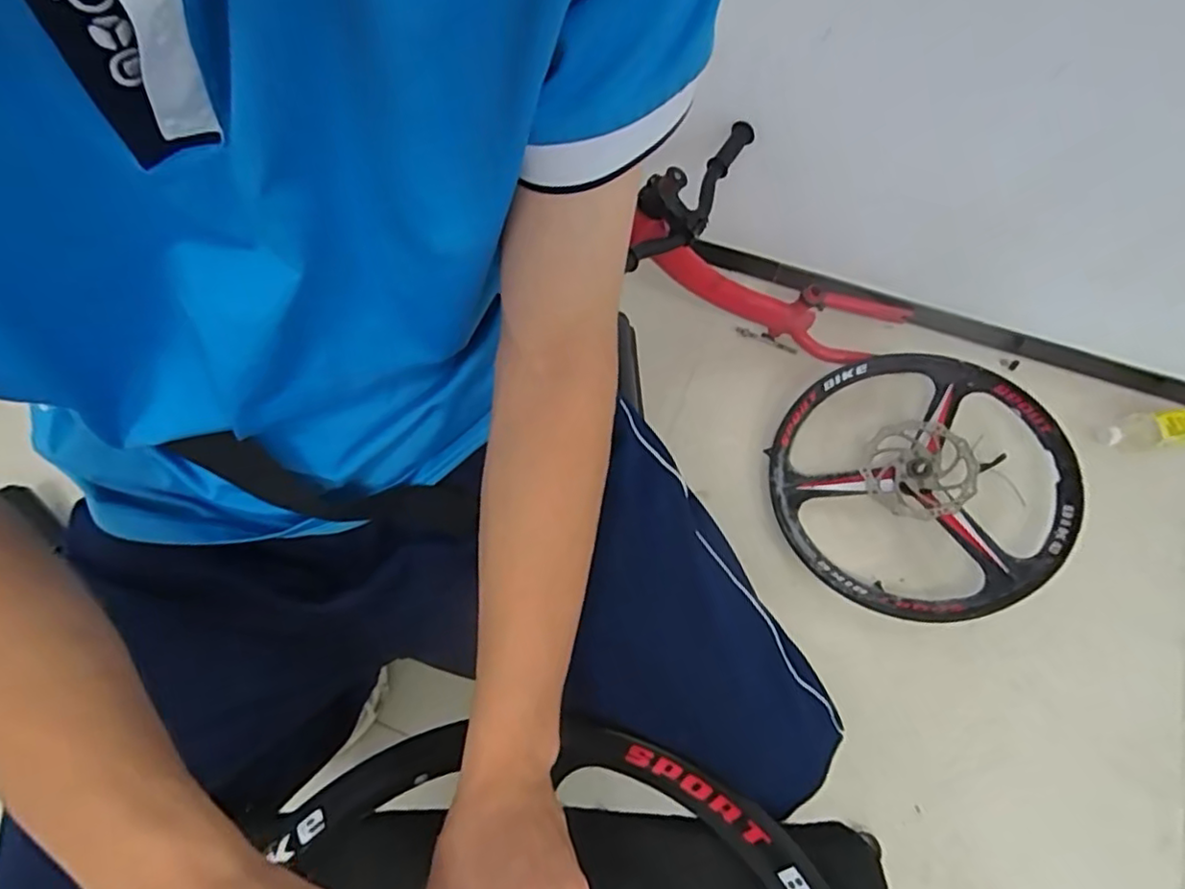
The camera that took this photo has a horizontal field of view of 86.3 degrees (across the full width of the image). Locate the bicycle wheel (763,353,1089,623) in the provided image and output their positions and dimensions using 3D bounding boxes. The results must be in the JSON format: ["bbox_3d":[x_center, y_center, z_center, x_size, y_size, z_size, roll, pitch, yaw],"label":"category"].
[{"bbox_3d":[0.481,0.049,0.948,0.412,0.081,0.412,-6,65,13],"label":"bicycle wheel"}]

